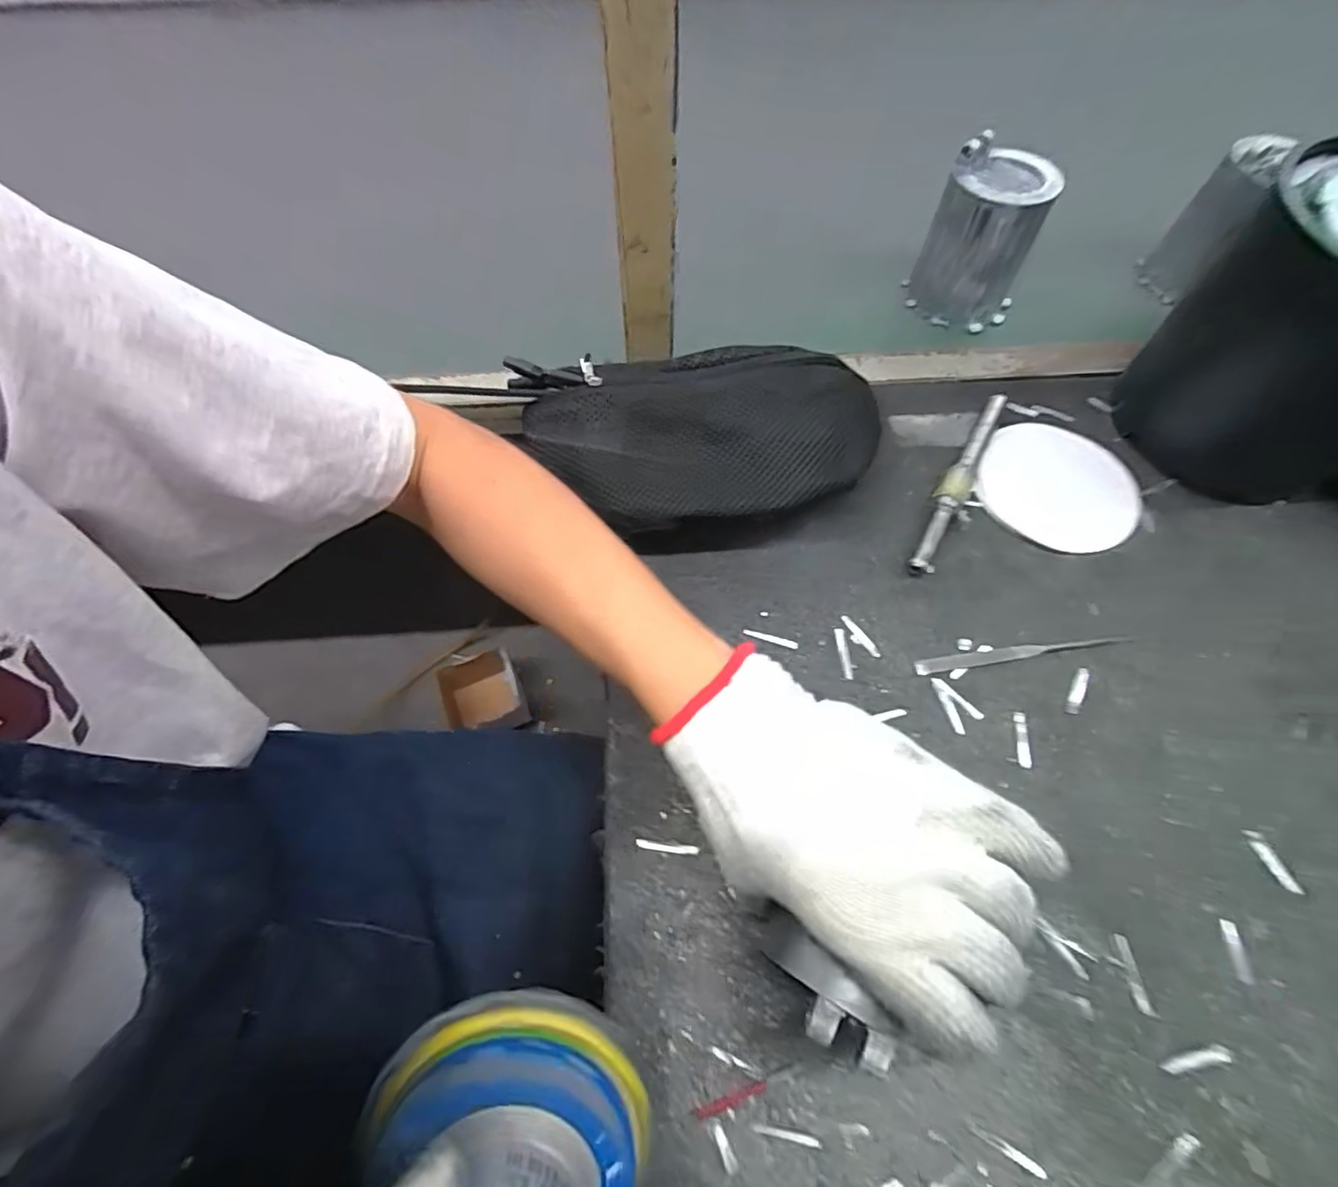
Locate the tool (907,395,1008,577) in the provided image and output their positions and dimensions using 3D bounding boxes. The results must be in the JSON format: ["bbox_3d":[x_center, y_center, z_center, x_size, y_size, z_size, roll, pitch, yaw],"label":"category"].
[{"bbox_3d":[0.226,-0.090,0.463,0.021,0.021,0.185,27,66,13],"label":"tool"}]

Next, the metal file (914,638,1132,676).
[{"bbox_3d":[0.240,0.039,0.405,0.147,0.005,0.010,-9,63,-4],"label":"metal file"}]

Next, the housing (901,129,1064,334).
[{"bbox_3d":[0.280,-0.315,0.534,0.097,0.116,0.094,23,66,10],"label":"housing"}]

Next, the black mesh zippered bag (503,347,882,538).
[{"bbox_3d":[0.022,-0.106,0.435,0.261,0.073,0.131,-3,63,-1],"label":"black mesh zippered bag"}]

